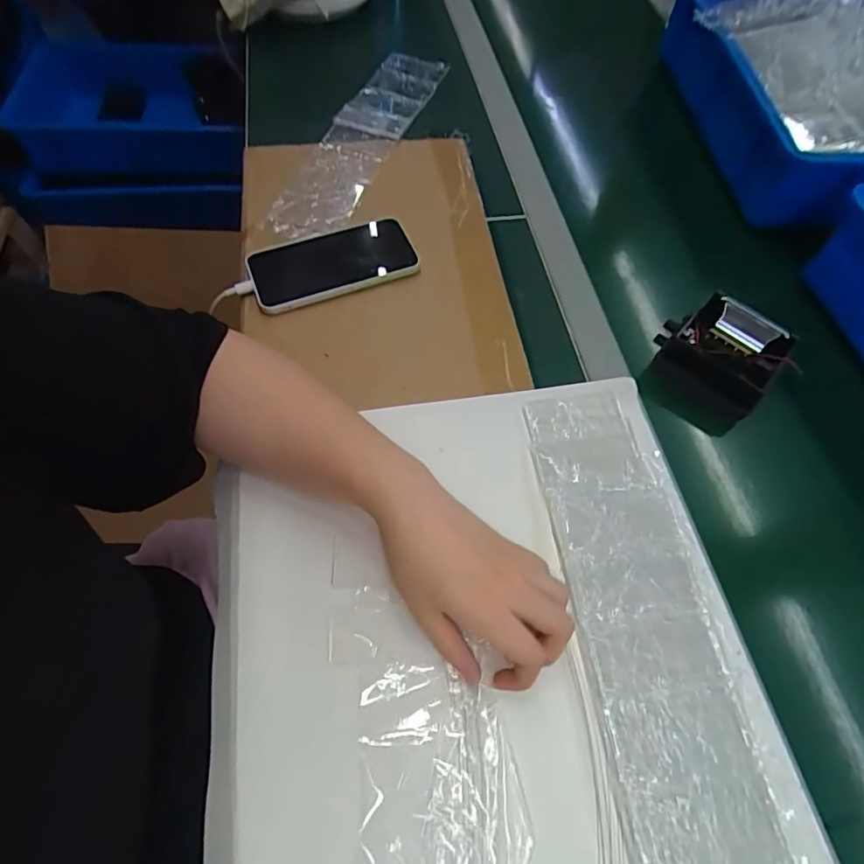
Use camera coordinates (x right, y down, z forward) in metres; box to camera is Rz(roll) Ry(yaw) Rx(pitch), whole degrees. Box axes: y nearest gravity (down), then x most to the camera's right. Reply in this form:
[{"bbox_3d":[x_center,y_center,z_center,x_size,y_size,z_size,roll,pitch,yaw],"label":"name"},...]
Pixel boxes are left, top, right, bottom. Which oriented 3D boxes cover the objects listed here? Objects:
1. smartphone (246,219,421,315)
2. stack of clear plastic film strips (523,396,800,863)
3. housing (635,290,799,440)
[{"bbox_3d":[-0.097,-0.165,0.493,0.162,0.016,0.087,-18,63,-6],"label":"smartphone"},{"bbox_3d":[0.157,0.225,0.286,0.092,0.012,0.571,-5,62,-6],"label":"stack of clear plastic film strips"},{"bbox_3d":[0.255,-0.065,0.456,0.094,0.055,0.114,37,66,15],"label":"housing"}]

